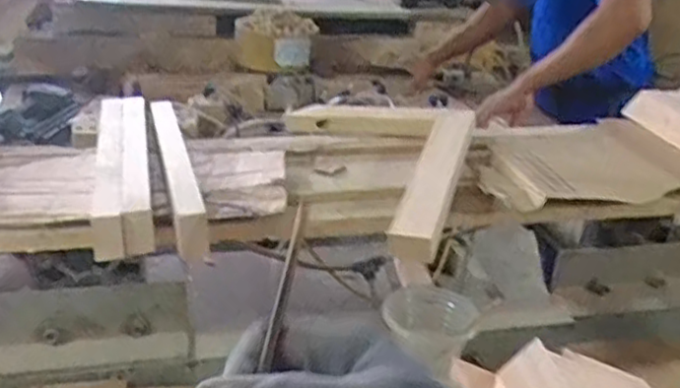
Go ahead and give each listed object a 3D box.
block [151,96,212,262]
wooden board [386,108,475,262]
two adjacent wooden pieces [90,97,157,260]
[{"bbox_3d":[-0.205,-0.039,0.870,0.029,0.053,0.387,-5,26,-17],"label":"block"},{"bbox_3d":[0.127,-0.034,0.909,0.057,0.034,0.455,9,25,12],"label":"wooden board"},{"bbox_3d":[-0.268,-0.044,0.875,0.069,0.045,0.413,-4,26,-15],"label":"two adjacent wooden pieces"}]

